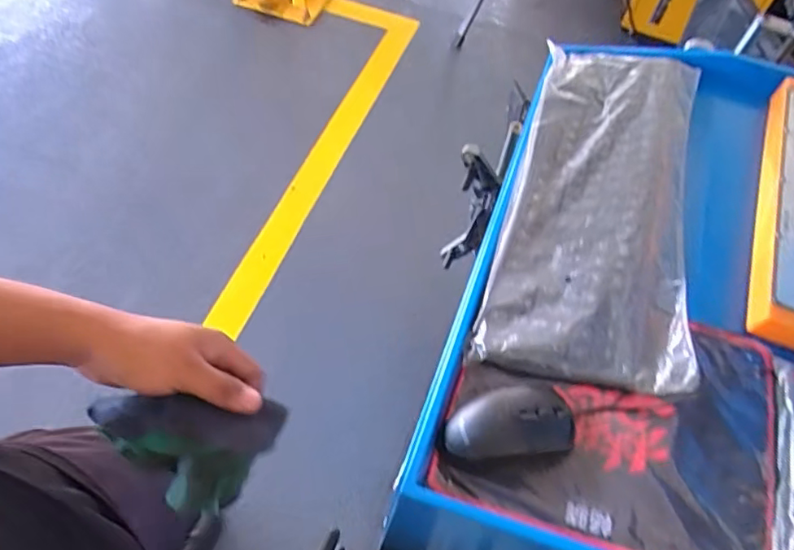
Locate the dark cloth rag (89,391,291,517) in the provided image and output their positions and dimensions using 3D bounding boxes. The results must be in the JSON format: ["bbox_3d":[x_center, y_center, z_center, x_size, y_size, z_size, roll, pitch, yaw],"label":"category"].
[{"bbox_3d":[-0.156,0.137,0.422,0.134,0.073,0.072,2,59,-3],"label":"dark cloth rag"}]

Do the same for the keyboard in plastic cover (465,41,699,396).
[{"bbox_3d":[0.214,-0.089,0.584,0.176,0.039,0.429,16,59,5],"label":"keyboard in plastic cover"}]

